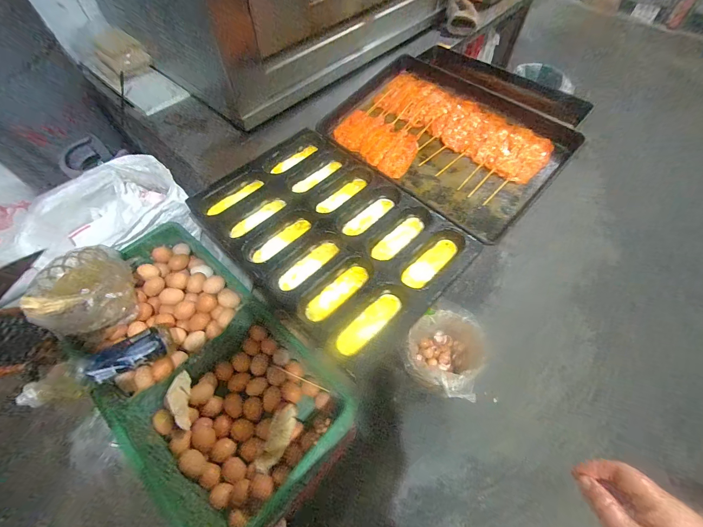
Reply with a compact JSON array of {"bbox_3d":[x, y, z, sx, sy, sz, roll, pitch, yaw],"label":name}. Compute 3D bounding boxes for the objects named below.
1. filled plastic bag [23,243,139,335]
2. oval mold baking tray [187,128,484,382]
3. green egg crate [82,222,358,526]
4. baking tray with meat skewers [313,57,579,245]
[{"bbox_3d":[-0.556,0.052,0.649,0.160,0.098,0.193,-38,66,-20],"label":"filled plastic bag"},{"bbox_3d":[-0.061,-0.086,0.741,0.429,0.048,0.612,-40,66,-21],"label":"oval mold baking tray"},{"bbox_3d":[-0.342,0.218,0.668,0.644,0.167,0.381,37,66,20],"label":"green egg crate"},{"bbox_3d":[0.241,-0.367,0.877,0.627,0.037,0.438,40,78,22],"label":"baking tray with meat skewers"}]

